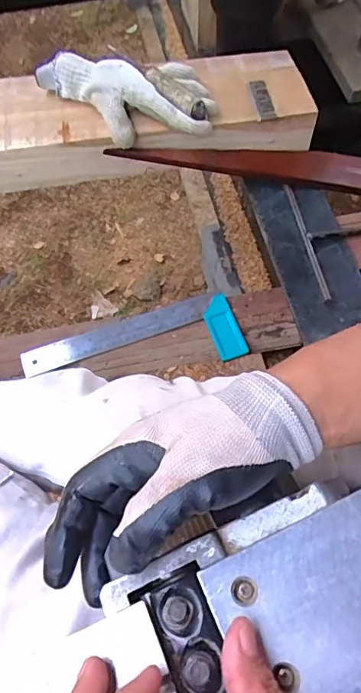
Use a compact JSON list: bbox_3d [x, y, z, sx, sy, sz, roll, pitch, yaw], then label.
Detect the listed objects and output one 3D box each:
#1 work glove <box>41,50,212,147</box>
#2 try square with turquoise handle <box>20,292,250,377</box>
[{"bbox_3d":[-0.070,-0.324,0.609,0.212,0.041,0.144,-12,64,-5],"label":"work glove"},{"bbox_3d":[-0.067,-0.013,0.678,0.304,0.011,0.097,-8,64,-1],"label":"try square with turquoise handle"}]

